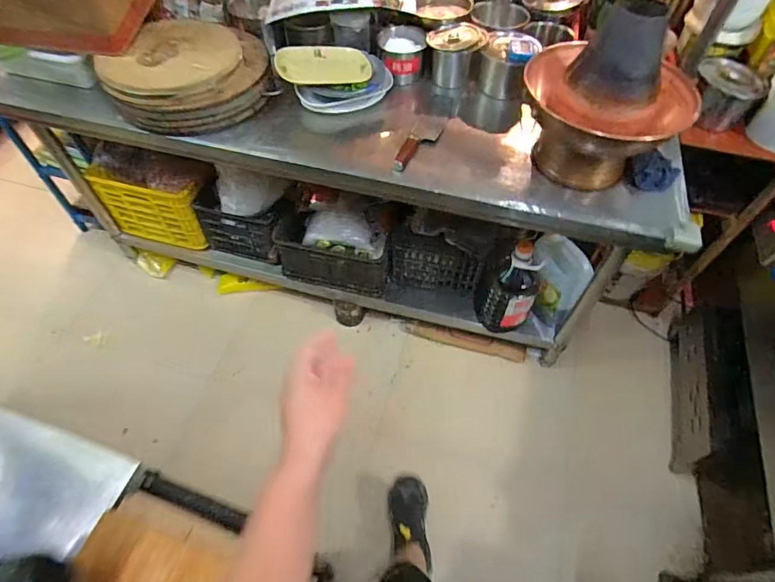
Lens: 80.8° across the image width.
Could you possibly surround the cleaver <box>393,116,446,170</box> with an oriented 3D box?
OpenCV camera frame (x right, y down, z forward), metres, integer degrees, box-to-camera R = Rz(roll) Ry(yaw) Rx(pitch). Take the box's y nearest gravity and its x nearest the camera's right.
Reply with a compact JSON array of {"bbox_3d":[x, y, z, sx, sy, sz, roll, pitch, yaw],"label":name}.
[{"bbox_3d":[0.079,-0.350,1.069,0.071,0.022,0.222,17,57,10],"label":"cleaver"}]

